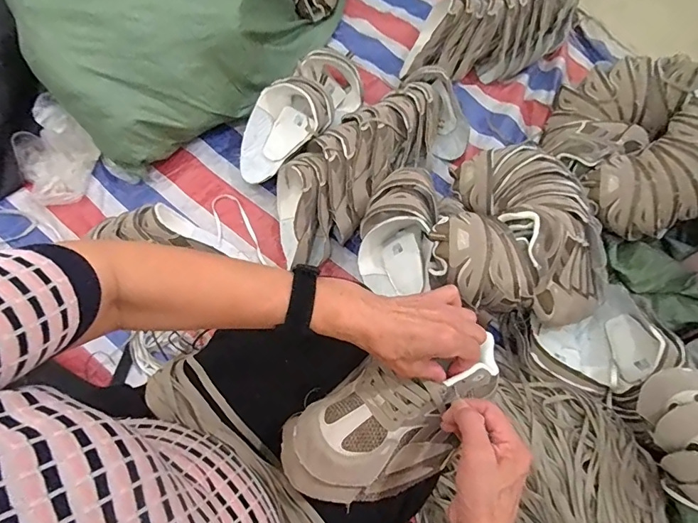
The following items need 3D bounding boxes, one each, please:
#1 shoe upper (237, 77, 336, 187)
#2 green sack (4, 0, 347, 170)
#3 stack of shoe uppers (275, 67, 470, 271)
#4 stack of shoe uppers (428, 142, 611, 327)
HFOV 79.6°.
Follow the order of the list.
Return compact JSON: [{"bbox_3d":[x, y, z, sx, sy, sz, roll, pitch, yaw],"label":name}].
[{"bbox_3d":[-0.154,-0.301,0.974,0.151,0.096,0.264,42,108,1],"label":"shoe upper"},{"bbox_3d":[-0.334,-0.740,1.003,0.578,0.292,0.992,39,72,12],"label":"green sack"},{"bbox_3d":[0.056,-0.238,0.954,0.525,0.160,0.213,-37,74,-14],"label":"stack of shoe uppers"},{"bbox_3d":[0.328,-0.078,0.788,0.346,0.164,0.366,8,69,1],"label":"stack of shoe uppers"}]

